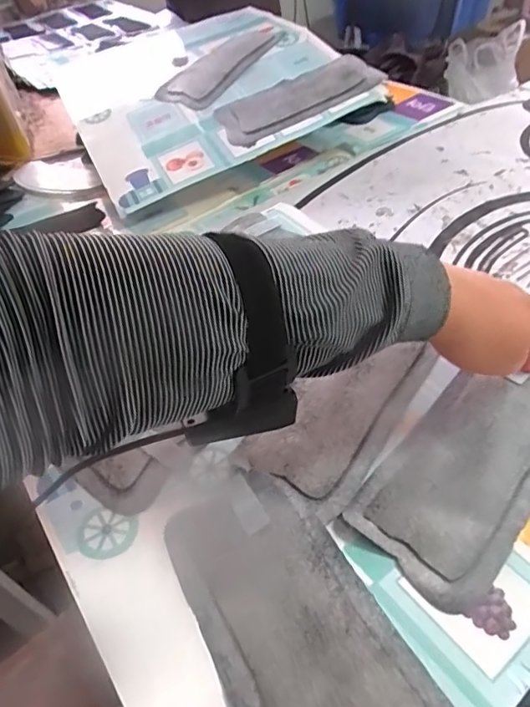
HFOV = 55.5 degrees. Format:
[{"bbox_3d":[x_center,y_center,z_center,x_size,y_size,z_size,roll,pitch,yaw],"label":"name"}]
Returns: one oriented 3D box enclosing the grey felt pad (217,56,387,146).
[{"bbox_3d":[0.045,-0.357,0.699,0.226,0.012,0.104,-27,57,-6],"label":"grey felt pad"}]

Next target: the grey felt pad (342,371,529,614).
[{"bbox_3d":[0.160,0.072,0.368,0.221,0.007,0.098,-36,53,-26],"label":"grey felt pad"}]

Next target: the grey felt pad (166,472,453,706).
[{"bbox_3d":[0.021,0.161,0.280,0.096,0.014,0.221,-24,41,-14],"label":"grey felt pad"}]

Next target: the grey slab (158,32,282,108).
[{"bbox_3d":[-0.068,-0.450,0.779,0.099,0.013,0.211,29,67,20],"label":"grey slab"}]

